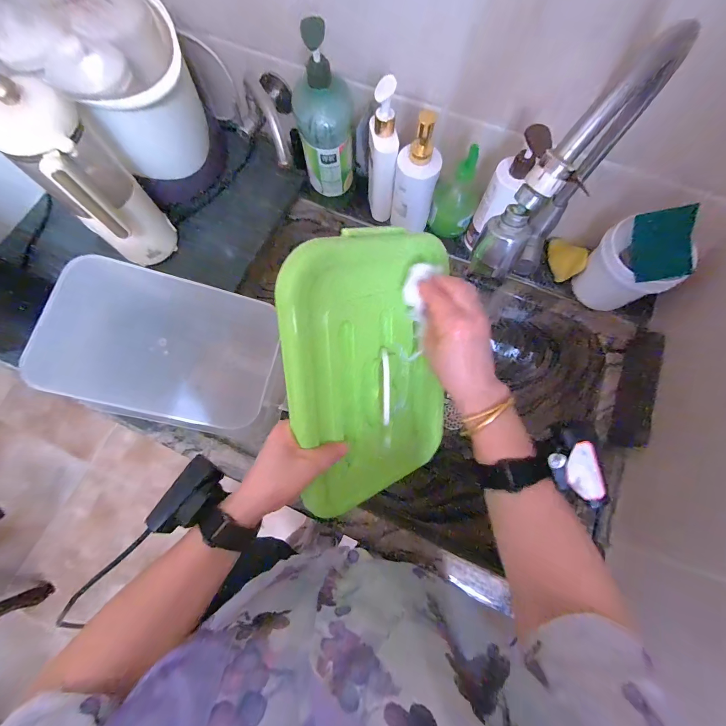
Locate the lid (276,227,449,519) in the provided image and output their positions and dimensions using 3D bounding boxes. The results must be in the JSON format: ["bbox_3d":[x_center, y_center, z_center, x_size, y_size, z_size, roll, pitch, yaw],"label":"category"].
[{"bbox_3d":[0.025,0.024,0.363,0.226,0.319,0.024,-21,31,-35],"label":"lid"}]

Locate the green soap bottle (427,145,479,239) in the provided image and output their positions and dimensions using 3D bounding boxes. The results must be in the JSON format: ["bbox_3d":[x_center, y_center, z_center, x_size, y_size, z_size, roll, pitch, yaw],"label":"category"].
[{"bbox_3d":[0.171,-0.301,0.566,0.078,0.152,0.056,20,74,5],"label":"green soap bottle"}]

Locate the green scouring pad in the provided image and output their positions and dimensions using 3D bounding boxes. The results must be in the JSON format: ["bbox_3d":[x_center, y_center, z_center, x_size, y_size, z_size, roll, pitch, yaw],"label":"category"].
[{"bbox_3d":[0.457,-0.178,0.480,0.073,0.104,0.010,-6,29,28],"label":"green scouring pad"}]

